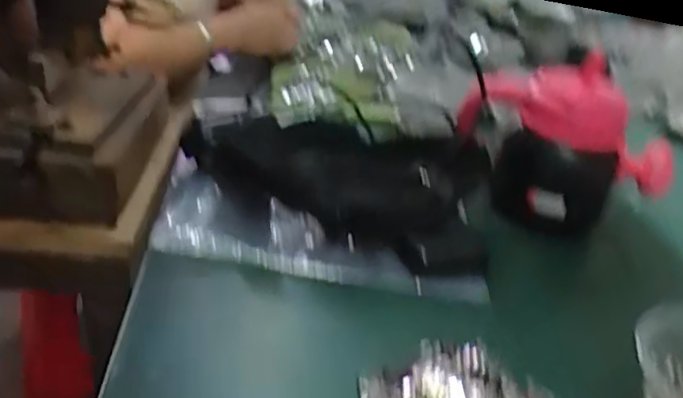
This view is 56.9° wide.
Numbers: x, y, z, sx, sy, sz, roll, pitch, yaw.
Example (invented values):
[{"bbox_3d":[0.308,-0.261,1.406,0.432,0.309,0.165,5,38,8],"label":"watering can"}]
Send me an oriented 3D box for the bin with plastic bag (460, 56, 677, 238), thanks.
[{"bbox_3d":[0.219,-0.047,0.614,0.184,0.145,0.081,3,28,-13],"label":"bin with plastic bag"}]

